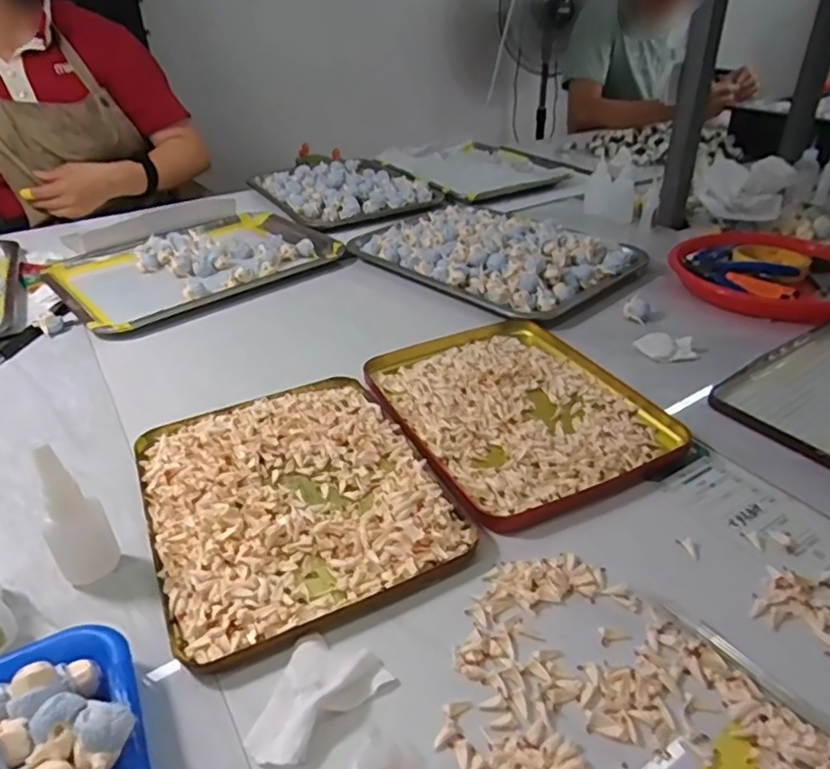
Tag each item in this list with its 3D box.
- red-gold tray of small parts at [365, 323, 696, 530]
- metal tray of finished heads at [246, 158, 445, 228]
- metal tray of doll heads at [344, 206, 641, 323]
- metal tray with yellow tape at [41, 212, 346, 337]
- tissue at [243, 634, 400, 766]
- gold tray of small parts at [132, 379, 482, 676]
[{"bbox_3d":[0.086,0.014,0.541,0.204,0.014,0.252,-15,37,-21],"label":"red-gold tray of small parts"},{"bbox_3d":[-0.129,-0.360,1.082,0.262,0.031,0.294,-18,36,-23],"label":"metal tray of finished heads"},{"bbox_3d":[0.103,-0.189,0.815,0.258,0.044,0.336,-28,41,-34],"label":"metal tray of doll heads"},{"bbox_3d":[-0.302,-0.173,0.835,0.344,0.028,0.254,-27,40,-33],"label":"metal tray with yellow tape"},{"bbox_3d":[-0.056,0.163,0.325,0.077,0.015,0.054,-27,42,-34],"label":"tissue"},{"bbox_3d":[-0.093,0.075,0.452,0.200,0.017,0.237,-16,37,-23],"label":"gold tray of small parts"}]

